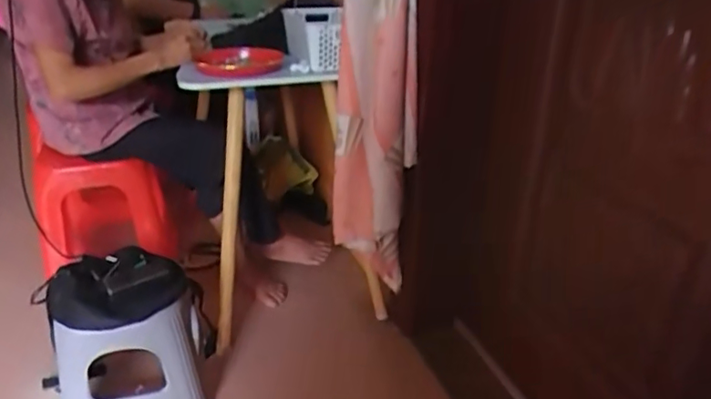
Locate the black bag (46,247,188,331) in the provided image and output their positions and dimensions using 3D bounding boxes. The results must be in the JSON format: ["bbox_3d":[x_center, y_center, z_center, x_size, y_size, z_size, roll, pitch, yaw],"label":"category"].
[{"bbox_3d":[-0.509,0.187,1.189,0.269,0.091,0.176,-8,31,-19],"label":"black bag"}]

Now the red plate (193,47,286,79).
[{"bbox_3d":[-0.274,-0.323,1.303,0.197,0.033,0.201,2,29,-1],"label":"red plate"}]

